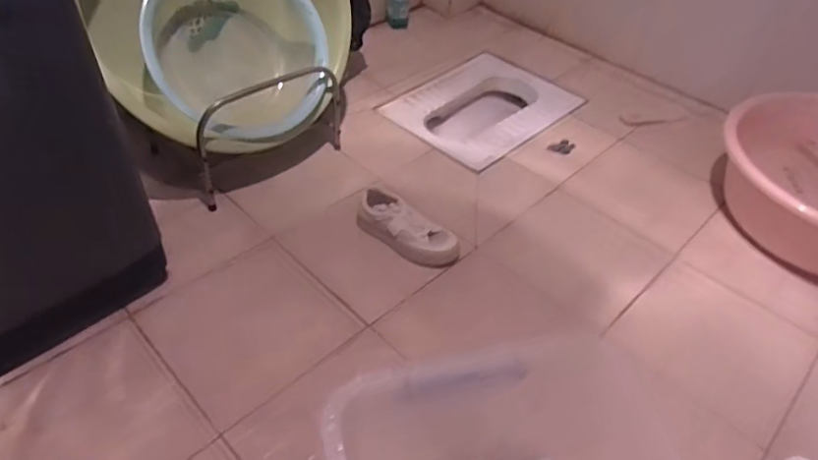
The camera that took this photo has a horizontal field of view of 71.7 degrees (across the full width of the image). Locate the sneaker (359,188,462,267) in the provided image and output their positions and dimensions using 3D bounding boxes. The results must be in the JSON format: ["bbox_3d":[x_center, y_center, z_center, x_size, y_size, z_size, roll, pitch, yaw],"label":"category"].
[{"bbox_3d":[-0.007,-0.001,1.151,0.226,0.082,0.082,28,50,24],"label":"sneaker"}]

